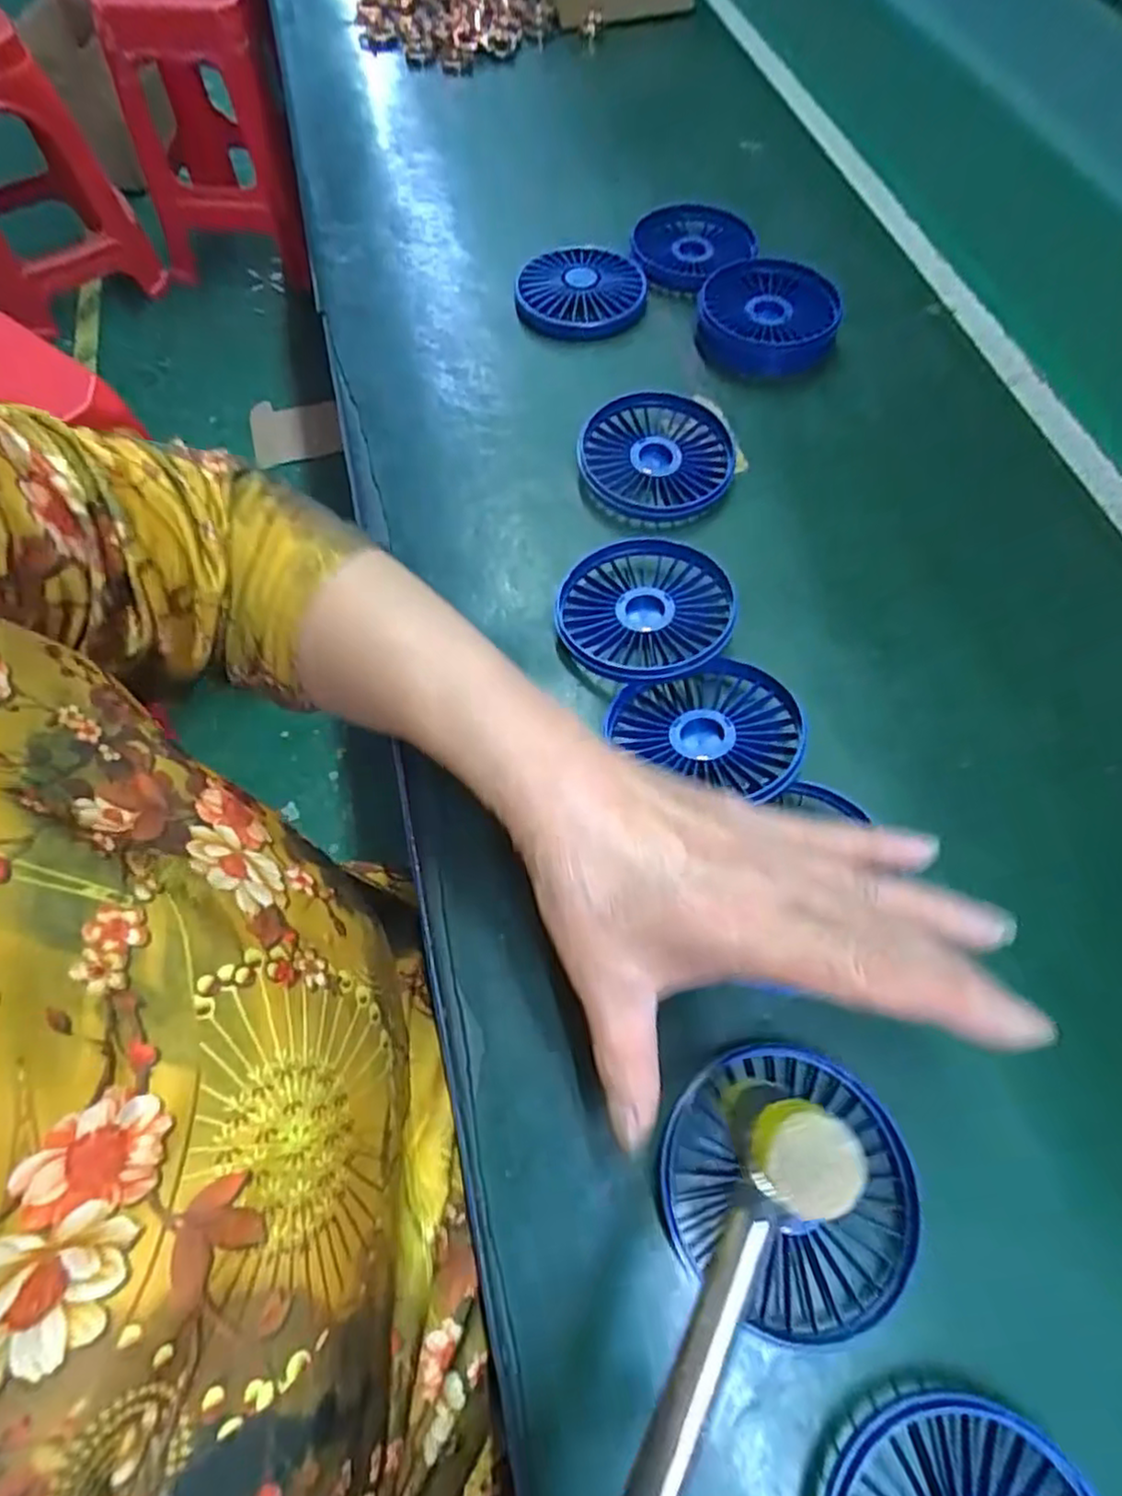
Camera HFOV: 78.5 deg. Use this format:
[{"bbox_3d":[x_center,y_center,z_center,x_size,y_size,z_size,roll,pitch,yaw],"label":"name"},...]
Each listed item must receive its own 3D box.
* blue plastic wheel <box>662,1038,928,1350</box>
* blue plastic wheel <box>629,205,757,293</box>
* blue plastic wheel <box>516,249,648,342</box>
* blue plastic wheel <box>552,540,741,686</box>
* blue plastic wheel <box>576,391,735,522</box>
[{"bbox_3d":[0.080,0.154,0.244,0.084,0.015,0.087,0,64,-1],"label":"blue plastic wheel"},{"bbox_3d":[0.096,-0.361,0.496,0.088,0.015,0.089,0,64,-1],"label":"blue plastic wheel"},{"bbox_3d":[0.015,-0.313,0.474,0.088,0.018,0.088,0,64,-1],"label":"blue plastic wheel"},{"bbox_3d":[0.042,-0.069,0.346,0.085,0.025,0.086,-4,64,-3],"label":"blue plastic wheel"},{"bbox_3d":[0.057,-0.172,0.403,0.086,0.018,0.088,0,64,-1],"label":"blue plastic wheel"}]

